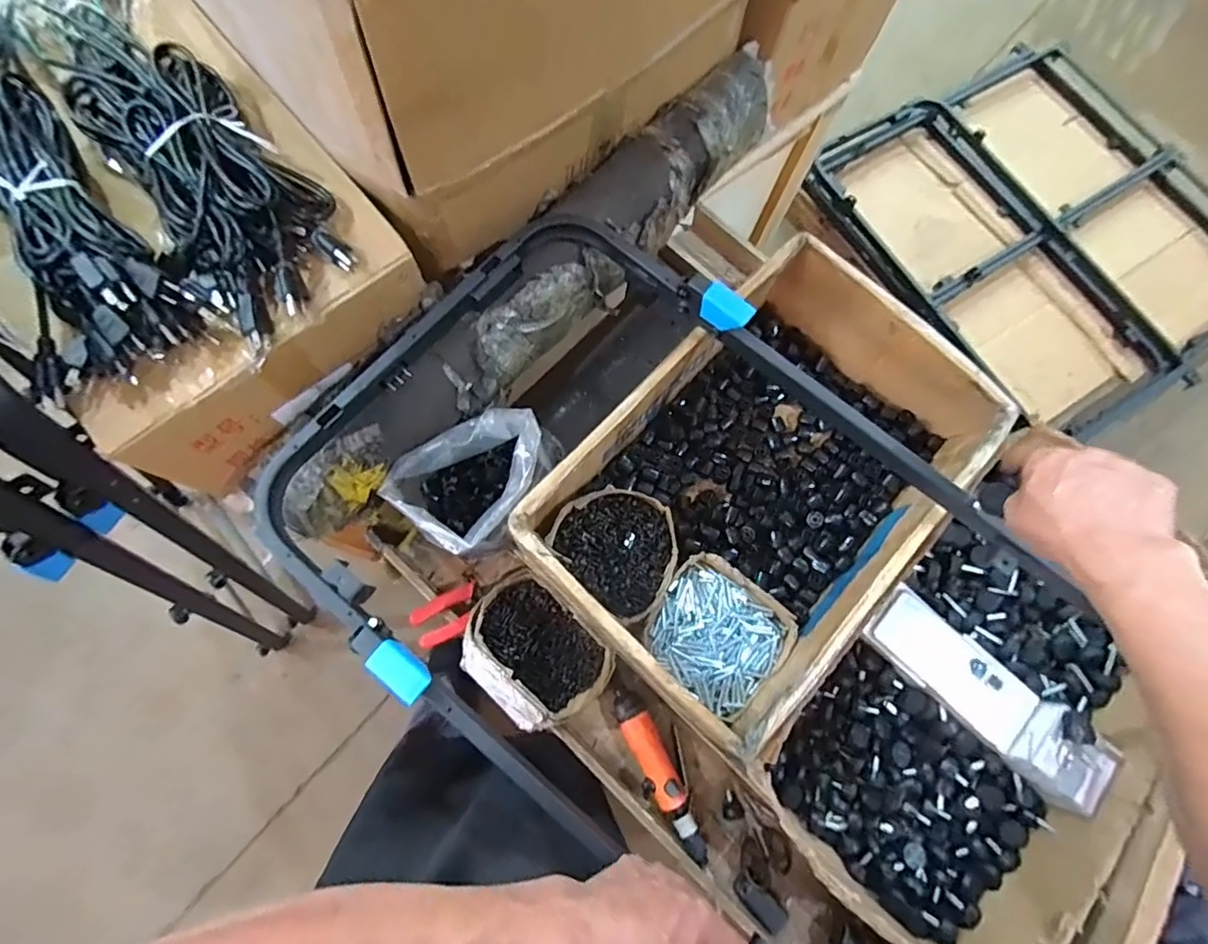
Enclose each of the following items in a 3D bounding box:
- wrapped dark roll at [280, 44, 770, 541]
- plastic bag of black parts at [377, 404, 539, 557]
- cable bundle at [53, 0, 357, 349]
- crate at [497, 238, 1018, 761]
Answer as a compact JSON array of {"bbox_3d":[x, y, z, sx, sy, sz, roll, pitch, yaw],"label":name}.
[{"bbox_3d":[-0.064,-0.241,0.681,0.143,0.094,0.815,36,76,8],"label":"wrapped dark roll"},{"bbox_3d":[-0.156,0.005,0.685,0.131,0.114,0.172,38,76,8],"label":"plastic bag of black parts"},{"bbox_3d":[-0.433,-0.334,0.574,0.155,0.044,0.447,-42,80,-12],"label":"cable bundle"},{"bbox_3d":[0.202,0.002,0.703,0.341,0.169,0.540,43,77,9],"label":"crate"}]

